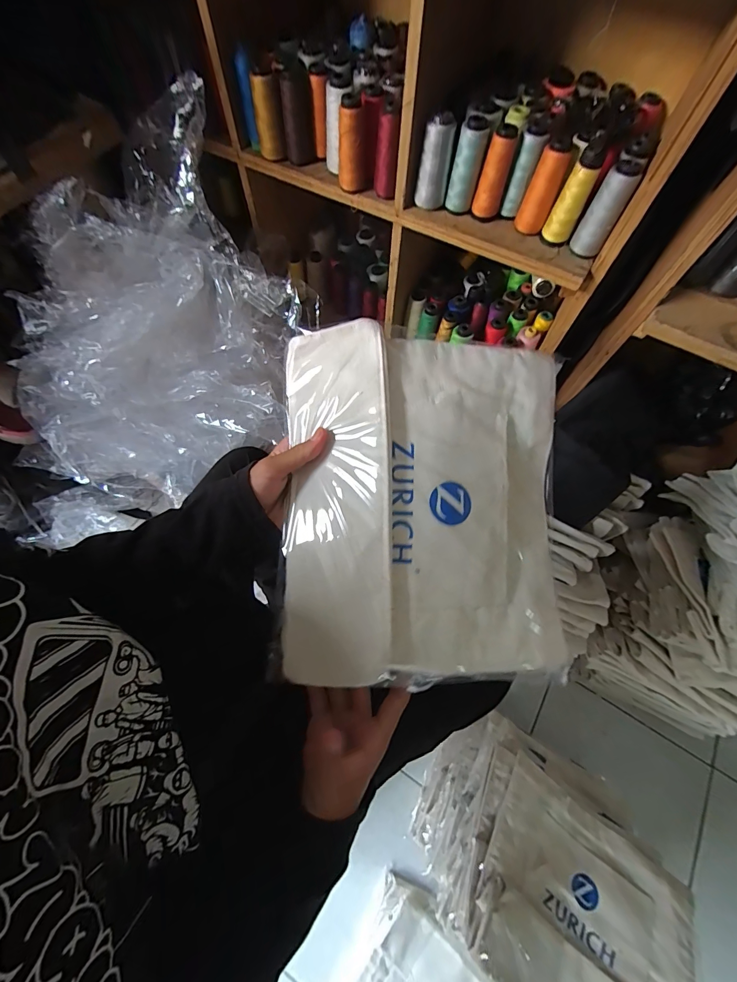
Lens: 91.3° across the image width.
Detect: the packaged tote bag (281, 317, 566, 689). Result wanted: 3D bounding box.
[{"bbox_3d":[0.049,0.009,0.306,0.235,0.036,0.280,0,84,-7],"label":"packaged tote bag"}]

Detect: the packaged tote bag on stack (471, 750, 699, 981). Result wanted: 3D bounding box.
[{"bbox_3d":[0.300,0.579,0.504,0.276,0.081,0.279,32,47,18],"label":"packaged tote bag on stack"}]

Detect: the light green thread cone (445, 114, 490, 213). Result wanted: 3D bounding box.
[{"bbox_3d":[0.153,-0.505,0.561,0.041,0.106,0.034,14,67,4],"label":"light green thread cone"}]

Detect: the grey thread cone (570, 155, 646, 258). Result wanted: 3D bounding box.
[{"bbox_3d":[0.349,-0.416,0.531,0.047,0.108,0.054,28,68,10],"label":"grey thread cone"}]

